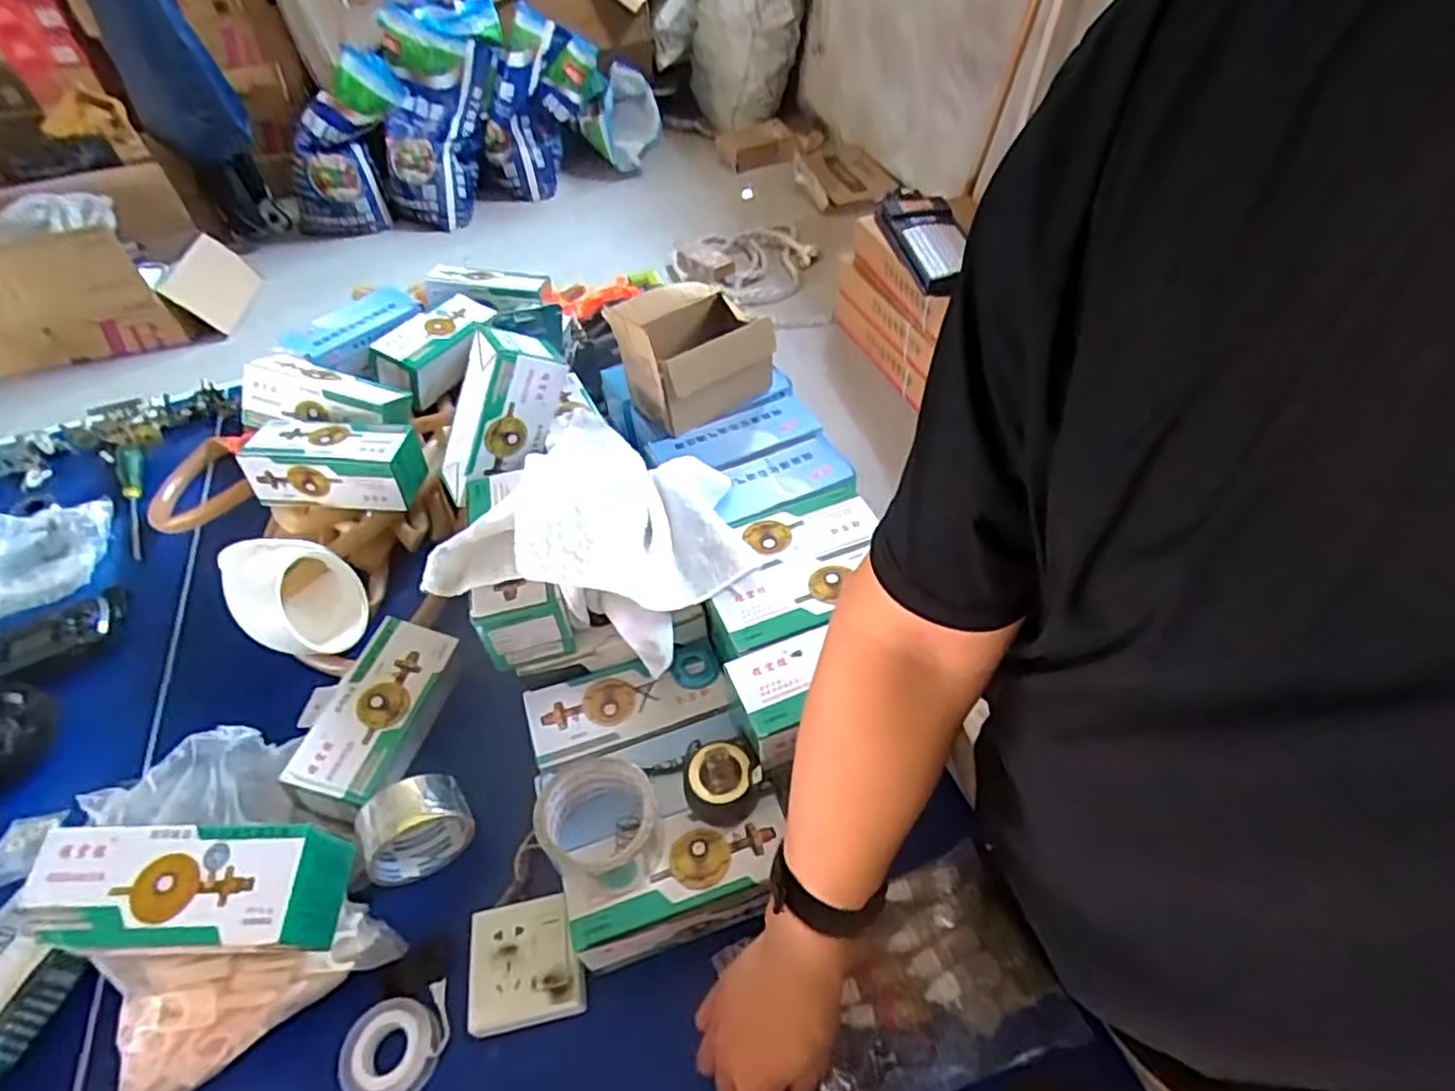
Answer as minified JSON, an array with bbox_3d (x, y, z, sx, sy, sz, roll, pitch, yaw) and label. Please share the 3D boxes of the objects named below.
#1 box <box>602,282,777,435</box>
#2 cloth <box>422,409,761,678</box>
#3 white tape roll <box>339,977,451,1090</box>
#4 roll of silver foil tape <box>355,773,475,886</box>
[{"bbox_3d":[-0.041,-0.214,0.777,0.152,0.111,0.106,-31,52,-21],"label":"box"},{"bbox_3d":[-0.100,-0.035,0.666,0.245,0.108,0.249,7,48,12],"label":"cloth"},{"bbox_3d":[-0.249,0.376,0.540,0.072,0.022,0.066,-3,47,3],"label":"white tape roll"},{"bbox_3d":[-0.272,0.243,0.622,0.093,0.082,0.052,-27,51,-19],"label":"roll of silver foil tape"}]

